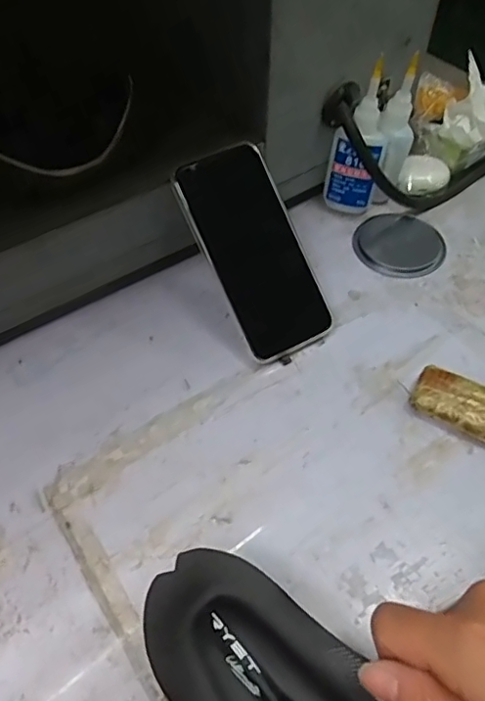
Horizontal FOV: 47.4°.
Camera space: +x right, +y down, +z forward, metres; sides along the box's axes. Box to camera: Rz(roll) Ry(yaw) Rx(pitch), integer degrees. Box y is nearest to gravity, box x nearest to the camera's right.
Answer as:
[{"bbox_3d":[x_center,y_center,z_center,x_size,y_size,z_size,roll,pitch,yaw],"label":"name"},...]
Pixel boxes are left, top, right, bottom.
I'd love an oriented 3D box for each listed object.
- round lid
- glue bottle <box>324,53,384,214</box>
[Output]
[{"bbox_3d":[0.145,-0.101,0.511,0.081,0.006,0.081,0,52,1],"label":"round lid"},{"bbox_3d":[0.102,-0.183,0.498,0.044,0.130,0.031,14,54,12],"label":"glue bottle"}]

